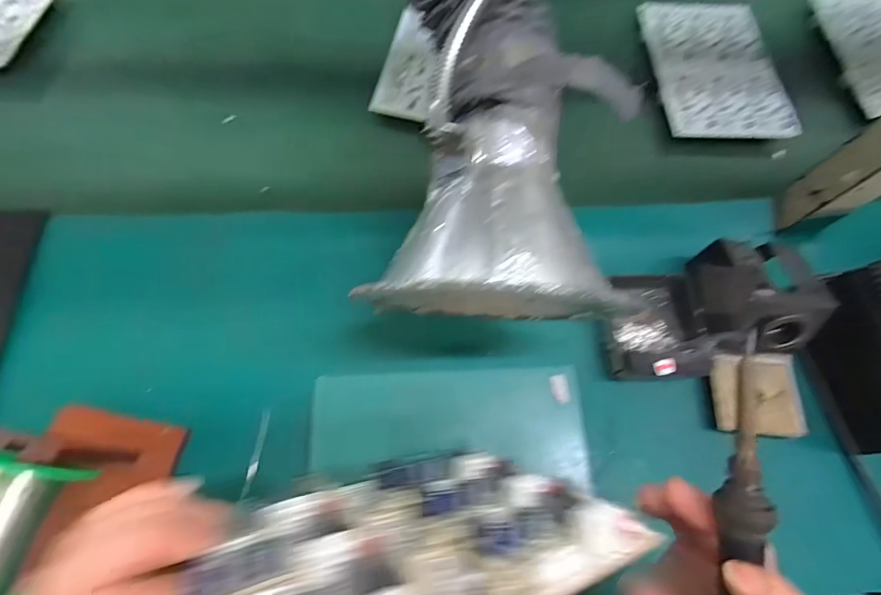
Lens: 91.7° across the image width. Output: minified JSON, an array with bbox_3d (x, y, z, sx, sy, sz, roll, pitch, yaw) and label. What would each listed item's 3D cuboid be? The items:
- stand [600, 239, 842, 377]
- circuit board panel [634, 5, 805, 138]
[{"bbox_3d":[0.227,0.007,0.369,0.168,0.079,0.104,-7,68,-6],"label":"stand"},{"bbox_3d":[0.325,-0.278,0.508,0.142,0.013,0.203,-1,67,-3],"label":"circuit board panel"}]

